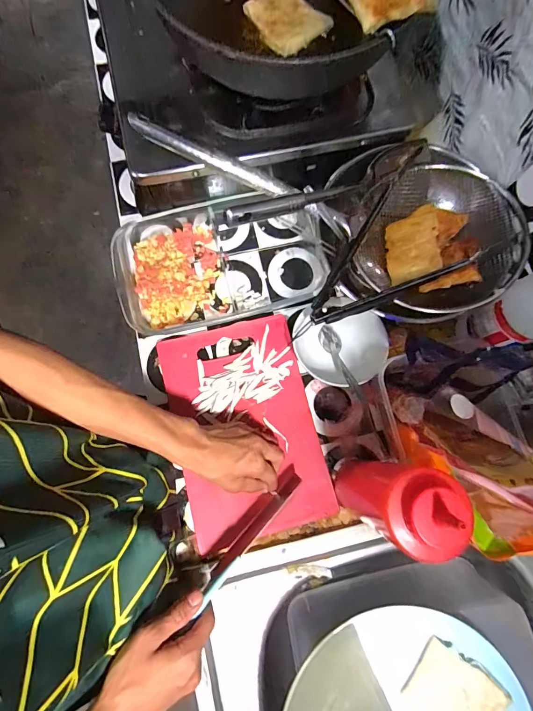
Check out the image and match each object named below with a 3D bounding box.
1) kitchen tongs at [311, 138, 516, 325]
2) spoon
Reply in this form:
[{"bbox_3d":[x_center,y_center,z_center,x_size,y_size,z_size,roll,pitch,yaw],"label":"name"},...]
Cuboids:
[{"bbox_3d":[0.146,-0.128,0.437,0.244,0.029,0.167,-37,81,-9],"label":"kitchen tongs"},{"bbox_3d":[0.102,0.008,0.476,0.029,0.020,0.120,-19,52,-6],"label":"spoon"}]

